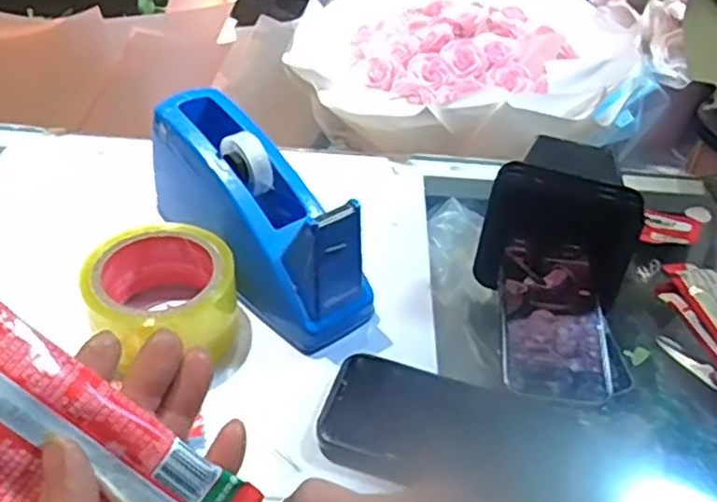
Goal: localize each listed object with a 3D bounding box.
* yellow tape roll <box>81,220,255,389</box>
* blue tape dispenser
[{"bbox_3d":[-0.135,0.038,0.488,0.106,0.071,0.093,16,42,12],"label":"yellow tape roll"},{"bbox_3d":[-0.078,-0.028,0.524,0.067,0.104,0.206,-28,51,-33],"label":"blue tape dispenser"}]

